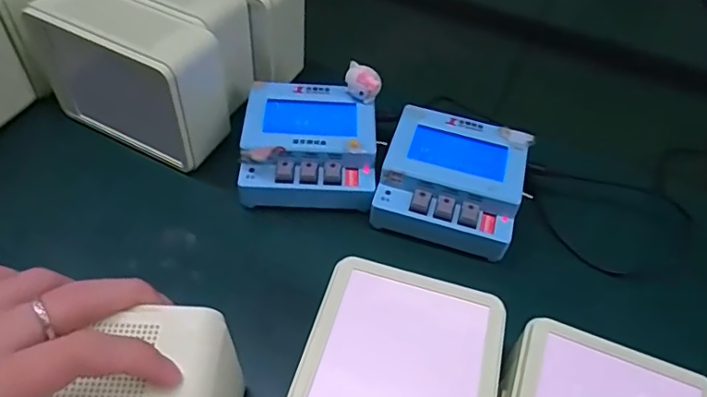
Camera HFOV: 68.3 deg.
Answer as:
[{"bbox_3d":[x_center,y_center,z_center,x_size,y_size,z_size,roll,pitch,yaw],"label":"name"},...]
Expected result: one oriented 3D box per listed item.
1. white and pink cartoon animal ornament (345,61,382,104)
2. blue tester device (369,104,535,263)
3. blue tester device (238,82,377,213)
[{"bbox_3d":[0.008,-0.090,0.415,0.027,0.031,0.023,6,49,-1],"label":"white and pink cartoon animal ornament"},{"bbox_3d":[0.074,-0.013,0.397,0.101,0.048,0.099,15,50,8],"label":"blue tester device"},{"bbox_3d":[-0.034,-0.038,0.414,0.102,0.053,0.099,5,49,-1],"label":"blue tester device"}]

